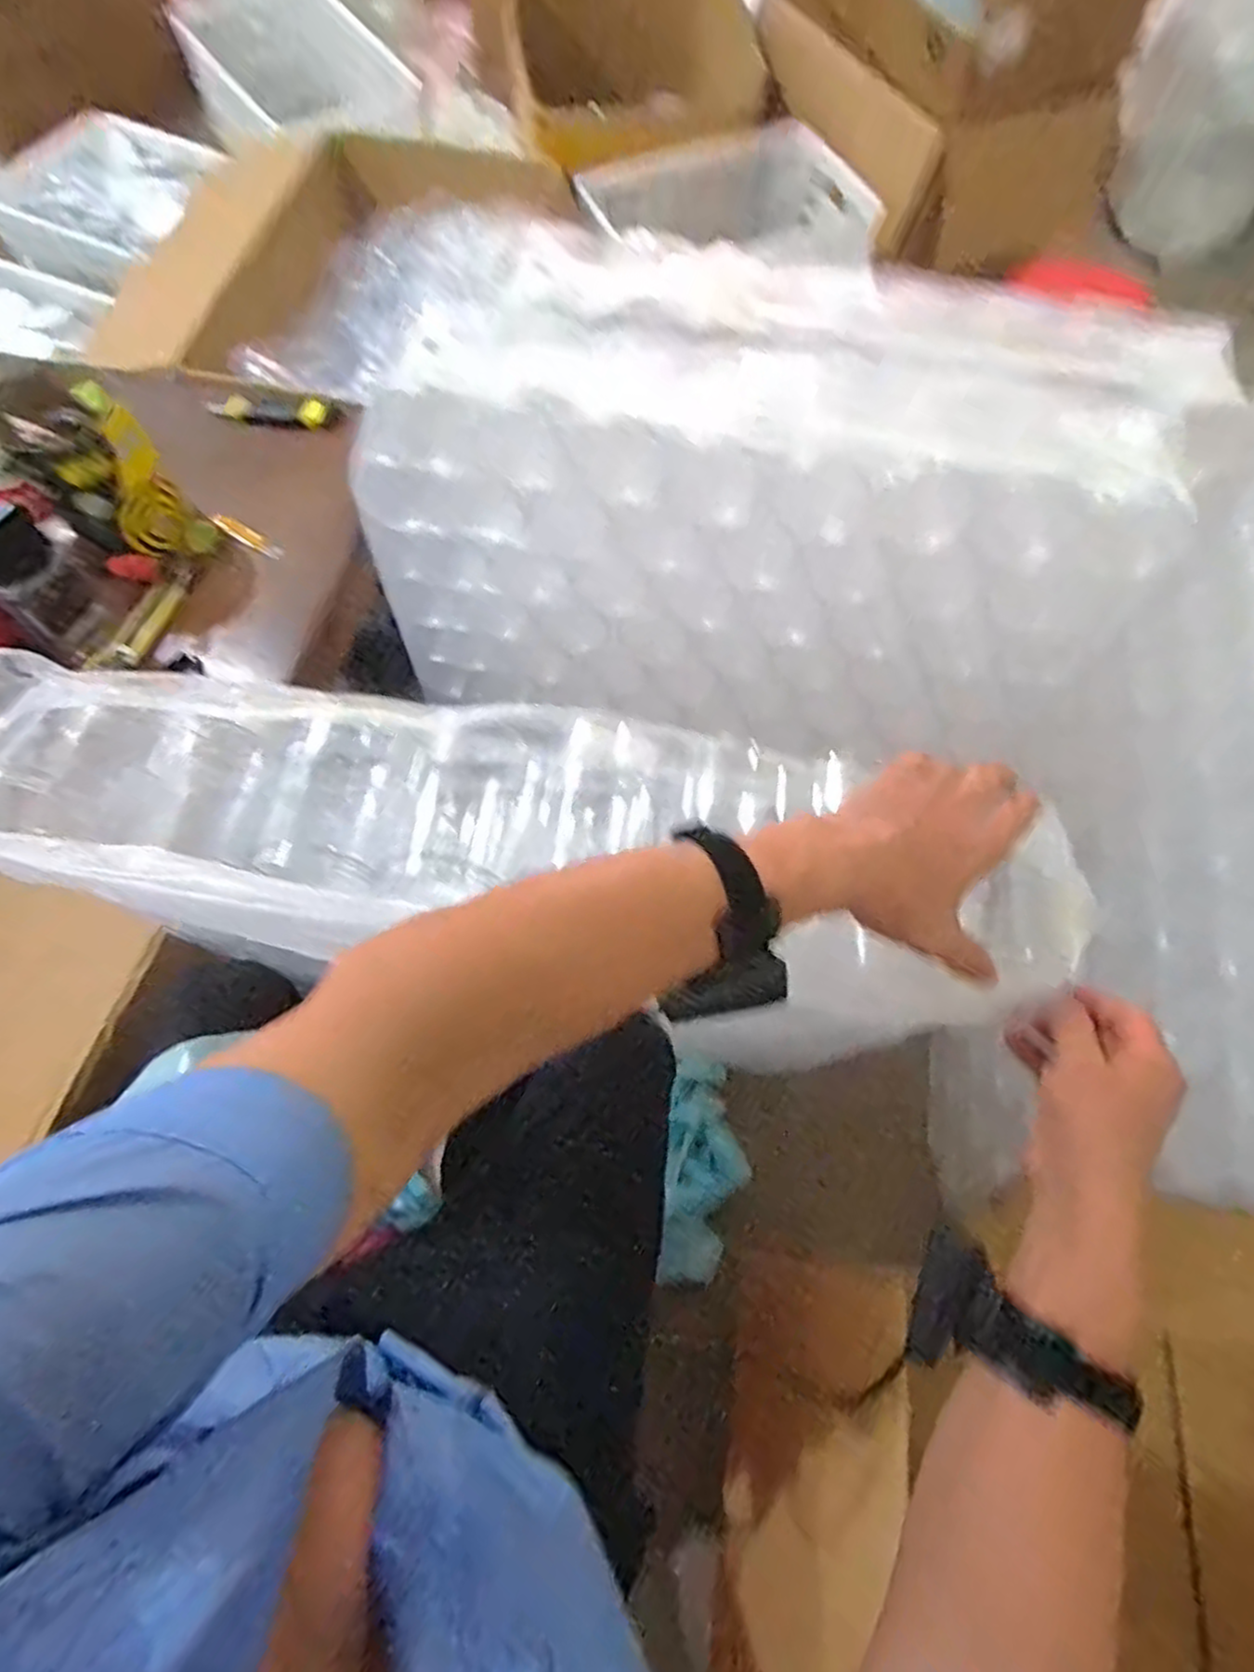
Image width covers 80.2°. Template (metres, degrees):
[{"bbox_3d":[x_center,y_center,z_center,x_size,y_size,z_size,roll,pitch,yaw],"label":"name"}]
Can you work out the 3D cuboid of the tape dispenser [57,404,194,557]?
[{"bbox_3d":[-0.563,-0.385,0.837,0.094,0.141,0.041,-17,68,-9],"label":"tape dispenser"}]

